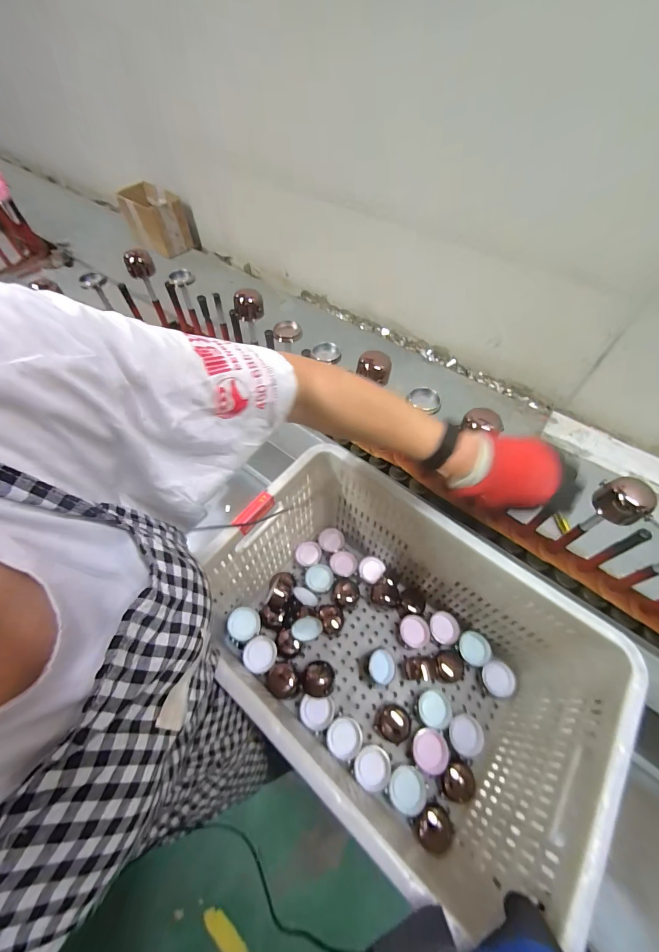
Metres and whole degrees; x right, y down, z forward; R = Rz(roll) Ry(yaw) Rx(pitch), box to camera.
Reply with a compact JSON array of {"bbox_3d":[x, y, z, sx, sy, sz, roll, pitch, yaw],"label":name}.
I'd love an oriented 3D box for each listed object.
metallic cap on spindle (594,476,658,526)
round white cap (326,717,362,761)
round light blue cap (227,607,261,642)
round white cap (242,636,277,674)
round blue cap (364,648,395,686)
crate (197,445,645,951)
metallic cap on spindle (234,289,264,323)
[{"bbox_3d":[0.398,0.033,0.468,0.048,0.044,0.061,-18,58,-13],"label":"metallic cap on spindle"},{"bbox_3d":[0.025,0.445,0.591,0.058,0.025,0.056,1,56,-1],"label":"round white cap"},{"bbox_3d":[-0.160,0.276,0.650,0.057,0.013,0.057,1,56,-1],"label":"round light blue cap"},{"bbox_3d":[-0.123,0.318,0.619,0.055,0.019,0.059,1,56,-1],"label":"round white cap"},{"bbox_3d":[0.091,0.354,0.643,0.051,0.039,0.056,1,56,-1],"label":"round blue cap"},{"bbox_3d":[0.081,0.266,0.556,0.517,0.293,0.332,35,62,20],"label":"crate"},{"bbox_3d":[-0.160,-0.342,0.697,0.058,0.044,0.046,-3,56,-3],"label":"metallic cap on spindle"}]

